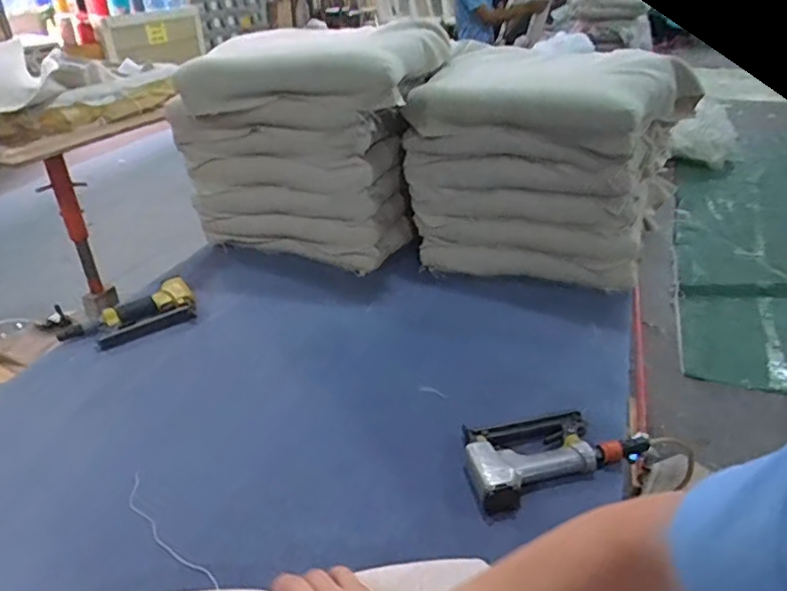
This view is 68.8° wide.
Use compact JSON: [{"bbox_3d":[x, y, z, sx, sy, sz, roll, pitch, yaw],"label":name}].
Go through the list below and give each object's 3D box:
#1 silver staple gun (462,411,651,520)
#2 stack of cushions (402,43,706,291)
[{"bbox_3d":[0.224,0.222,0.809,0.263,0.042,0.132,-9,32,-13],"label":"silver staple gun"},{"bbox_3d":[0.352,-0.307,1.301,0.507,0.417,0.484,18,36,28],"label":"stack of cushions"}]

